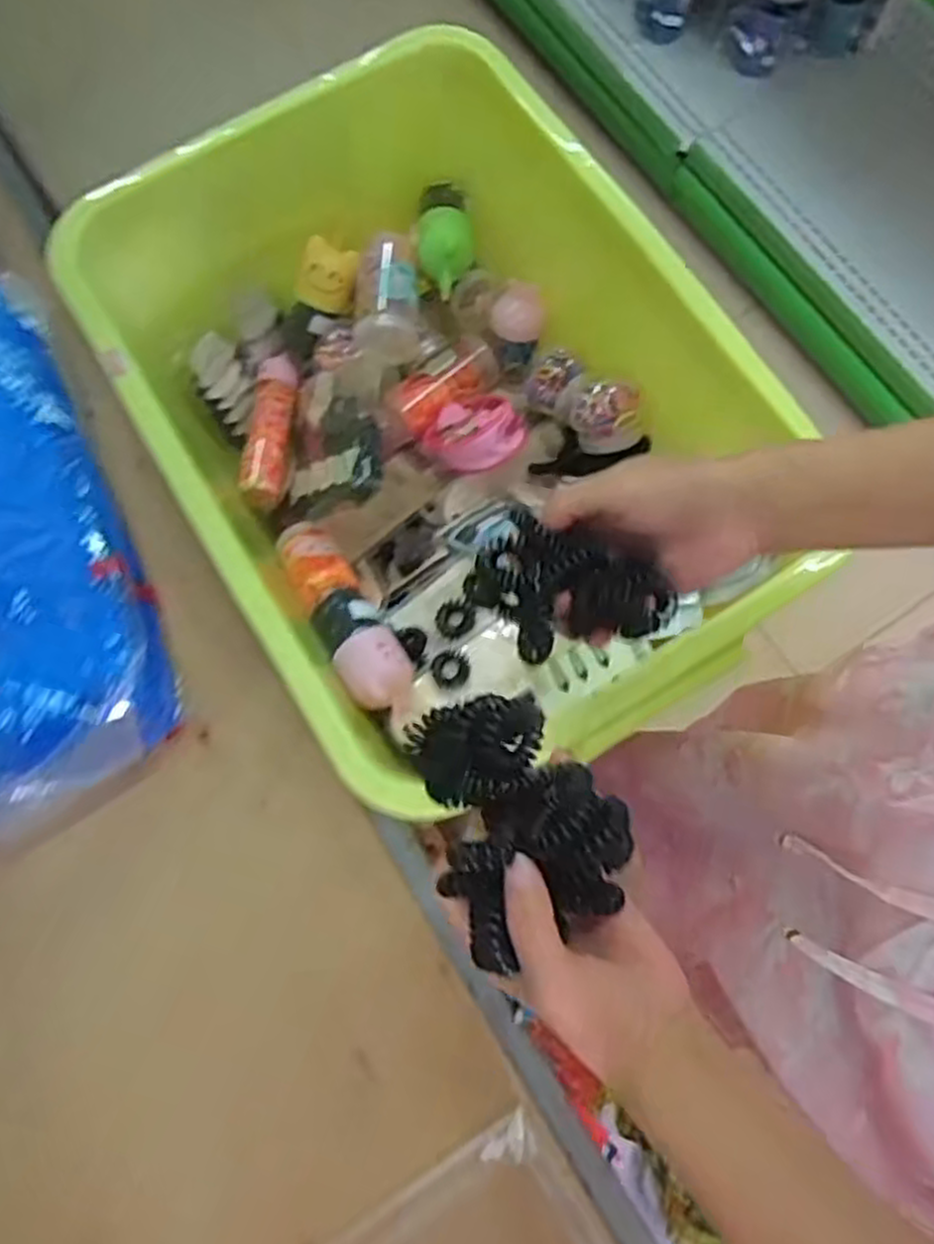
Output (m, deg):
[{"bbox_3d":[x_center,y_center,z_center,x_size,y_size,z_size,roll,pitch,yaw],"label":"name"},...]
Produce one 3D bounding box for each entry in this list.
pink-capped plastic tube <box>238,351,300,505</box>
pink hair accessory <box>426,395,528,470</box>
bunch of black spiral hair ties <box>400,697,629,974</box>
[{"bbox_3d":[-0.191,-0.187,0.756,0.039,0.032,0.144,4,74,2],"label":"pink-capped plastic tube"},{"bbox_3d":[0.005,-0.177,0.723,0.100,0.026,0.081,3,51,29],"label":"pink hair accessory"},{"bbox_3d":[0.021,0.077,0.323,0.073,0.043,0.103,-17,73,-4],"label":"bunch of black spiral hair ties"}]

